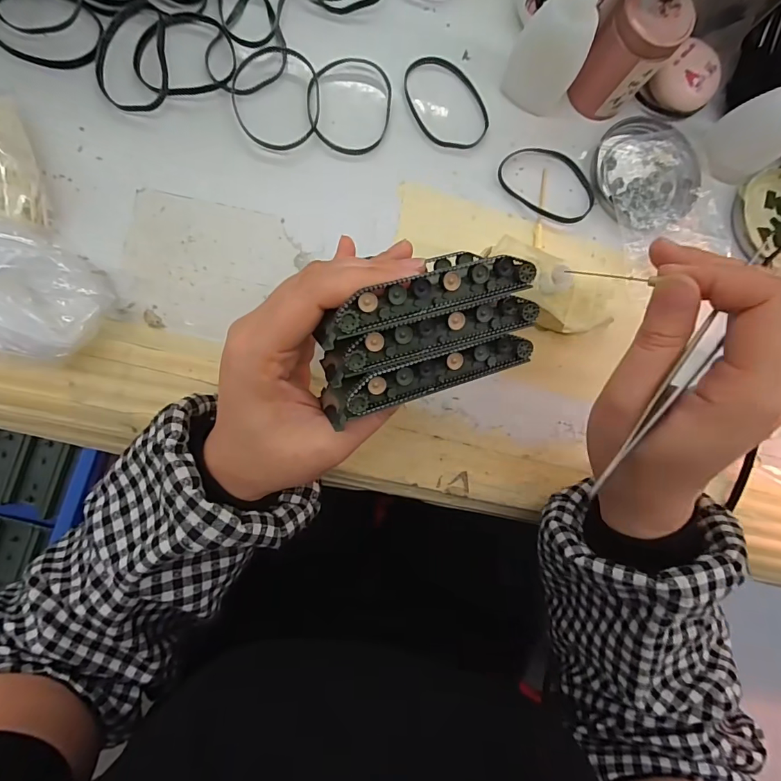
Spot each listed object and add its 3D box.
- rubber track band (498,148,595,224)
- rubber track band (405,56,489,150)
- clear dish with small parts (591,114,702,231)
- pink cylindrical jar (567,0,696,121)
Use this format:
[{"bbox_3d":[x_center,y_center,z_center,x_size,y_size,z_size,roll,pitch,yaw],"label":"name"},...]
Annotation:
[{"bbox_3d":[0.111,-0.146,0.302,0.070,0.008,0.047,33,84,-4],"label":"rubber track band"},{"bbox_3d":[0.037,-0.196,0.295,0.048,0.004,0.069,-33,91,-8],"label":"rubber track band"},{"bbox_3d":[0.182,-0.155,0.307,0.076,0.012,0.079,0,87,-7],"label":"clear dish with small parts"},{"bbox_3d":[0.151,-0.219,0.282,0.043,0.062,0.042,0,87,-7],"label":"pink cylindrical jar"}]

